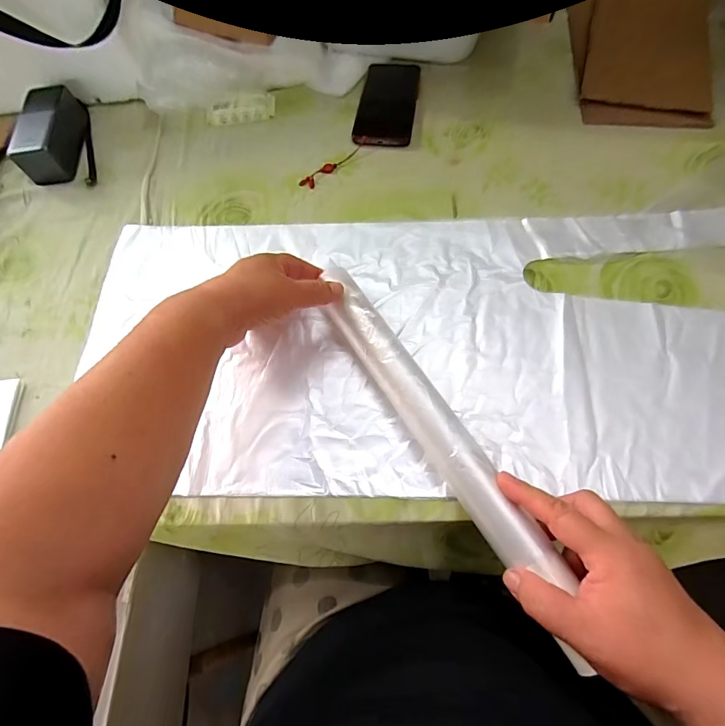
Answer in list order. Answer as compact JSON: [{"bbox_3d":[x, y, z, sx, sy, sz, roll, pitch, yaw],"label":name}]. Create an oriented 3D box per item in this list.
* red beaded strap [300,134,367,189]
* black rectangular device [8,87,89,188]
[{"bbox_3d":[-0.036,-0.257,0.530,0.018,0.005,0.106,42,75,18],"label":"red beaded strap"},{"bbox_3d":[-0.415,-0.308,0.551,0.060,0.046,0.141,-6,65,1],"label":"black rectangular device"}]

